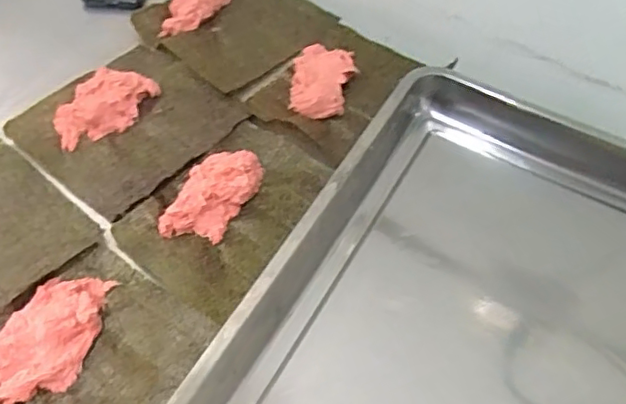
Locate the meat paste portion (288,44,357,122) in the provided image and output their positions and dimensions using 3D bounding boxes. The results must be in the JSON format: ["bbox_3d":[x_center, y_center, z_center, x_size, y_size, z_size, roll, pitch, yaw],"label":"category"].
[{"bbox_3d":[0.010,-0.138,0.673,0.061,0.022,0.098,12,53,6],"label":"meat paste portion"}]

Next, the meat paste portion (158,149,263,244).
[{"bbox_3d":[-0.093,-0.010,0.576,0.062,0.026,0.108,18,54,10],"label":"meat paste portion"}]

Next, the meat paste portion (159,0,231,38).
[{"bbox_3d":[-0.143,-0.250,0.751,0.045,0.035,0.126,30,57,18],"label":"meat paste portion"}]

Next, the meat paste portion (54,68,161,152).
[{"bbox_3d":[-0.225,-0.102,0.643,0.068,0.030,0.113,26,56,16],"label":"meat paste portion"}]

